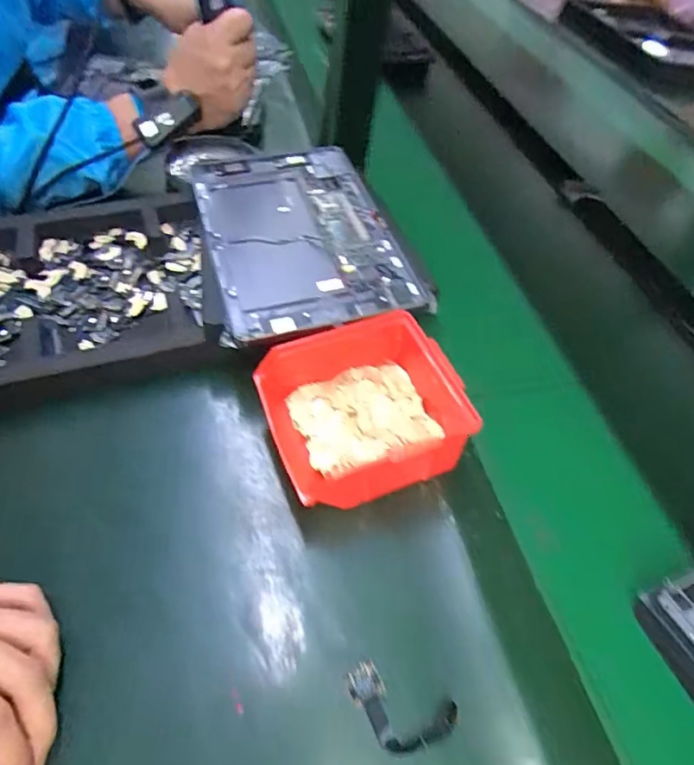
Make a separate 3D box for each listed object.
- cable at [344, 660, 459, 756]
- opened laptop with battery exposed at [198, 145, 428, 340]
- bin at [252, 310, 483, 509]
[{"bbox_3d":[0.029,0.193,0.297,0.065,0.011,0.034,23,52,10],"label":"cable"},{"bbox_3d":[-0.046,-0.150,0.507,0.180,0.016,0.270,-13,56,-12],"label":"opened laptop with battery exposed"},{"bbox_3d":[0.016,0.025,0.393,0.142,0.070,0.122,-18,52,-13],"label":"bin"}]

